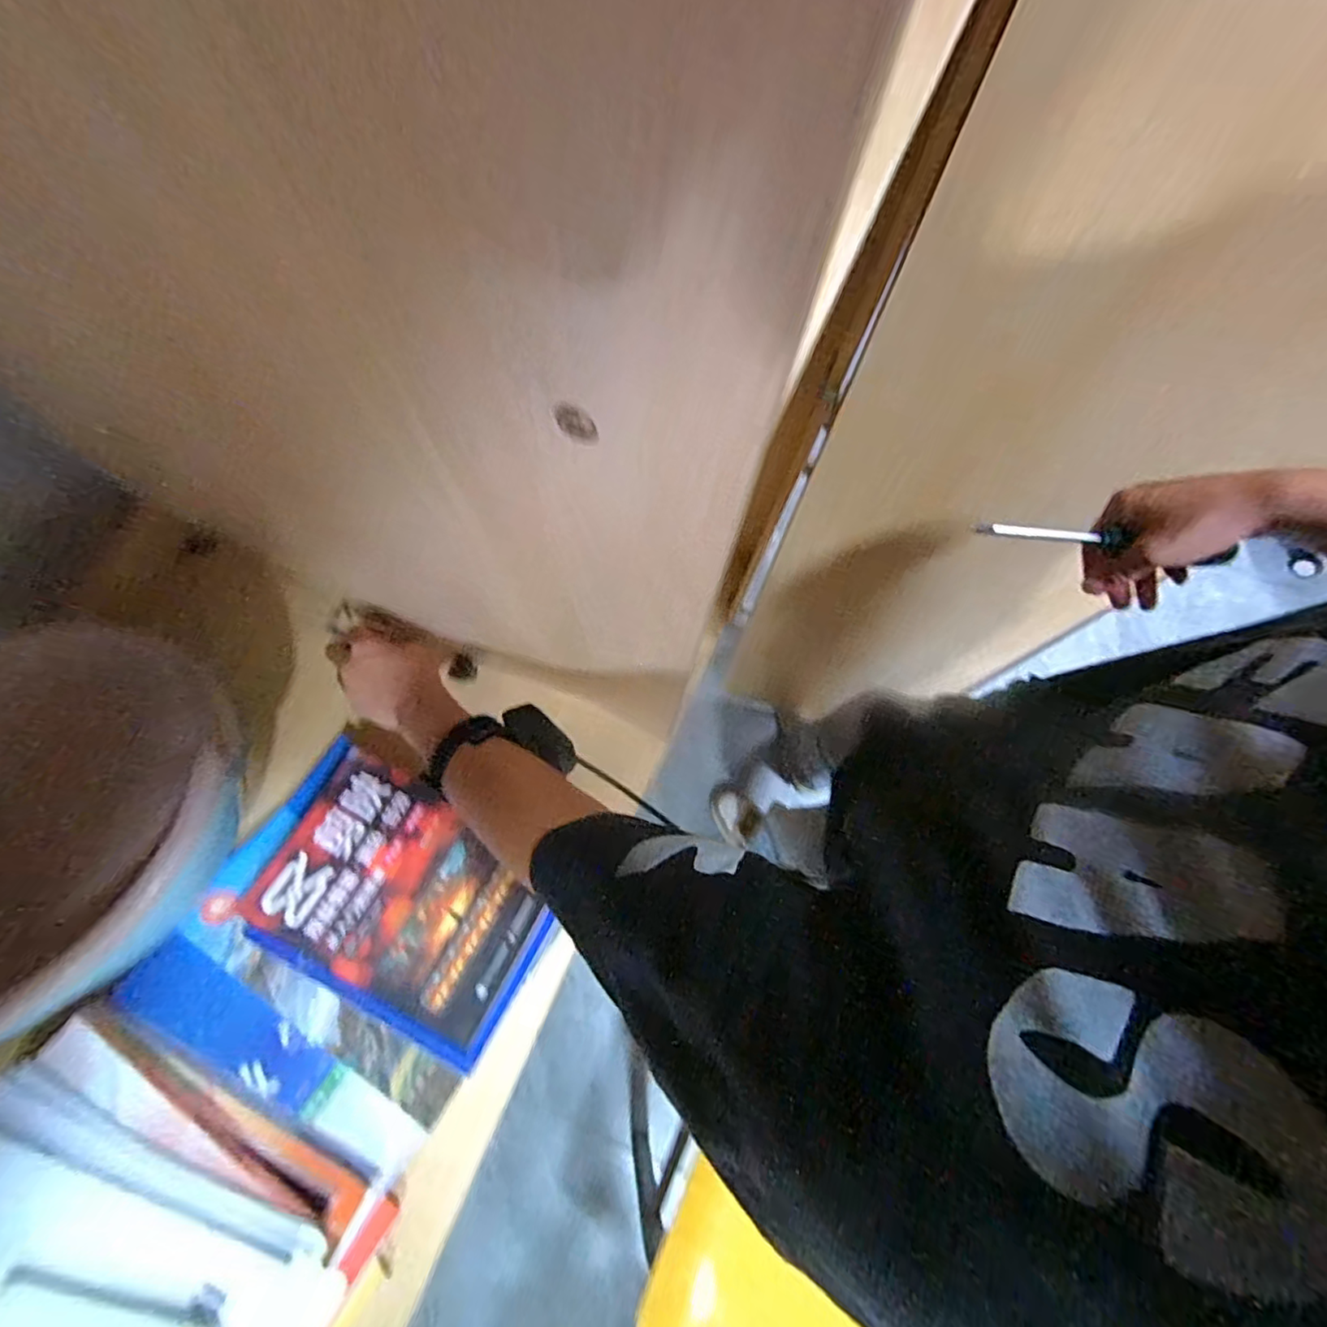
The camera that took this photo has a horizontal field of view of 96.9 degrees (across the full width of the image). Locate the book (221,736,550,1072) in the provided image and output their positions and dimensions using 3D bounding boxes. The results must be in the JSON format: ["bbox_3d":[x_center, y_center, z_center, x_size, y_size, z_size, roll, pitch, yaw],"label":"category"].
[{"bbox_3d":[-0.232,0.214,0.528,0.243,0.029,0.176,28,76,6],"label":"book"}]

